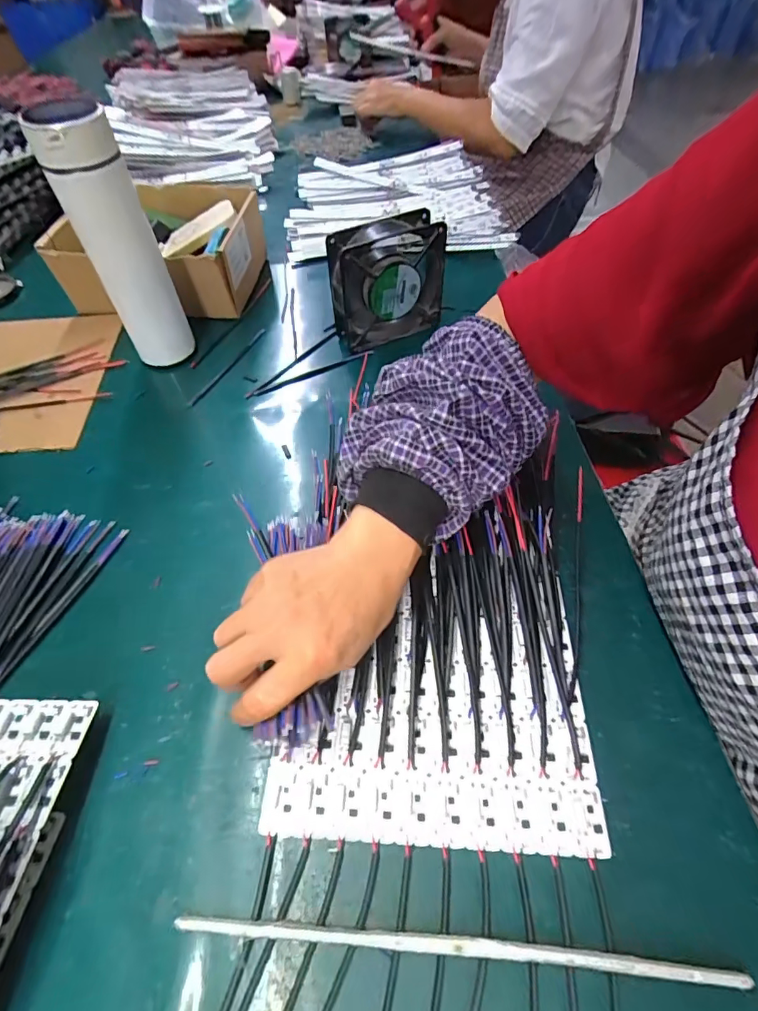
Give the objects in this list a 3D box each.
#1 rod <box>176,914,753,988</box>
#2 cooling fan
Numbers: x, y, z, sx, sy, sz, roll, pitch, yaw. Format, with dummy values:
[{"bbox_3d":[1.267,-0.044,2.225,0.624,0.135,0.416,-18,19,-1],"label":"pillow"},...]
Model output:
[{"bbox_3d":[0.036,0.221,0.236,0.275,0.009,0.008,2,53,3],"label":"rod"},{"bbox_3d":[0.010,-0.242,0.521,0.124,0.119,0.048,-14,54,-9],"label":"cooling fan"}]

